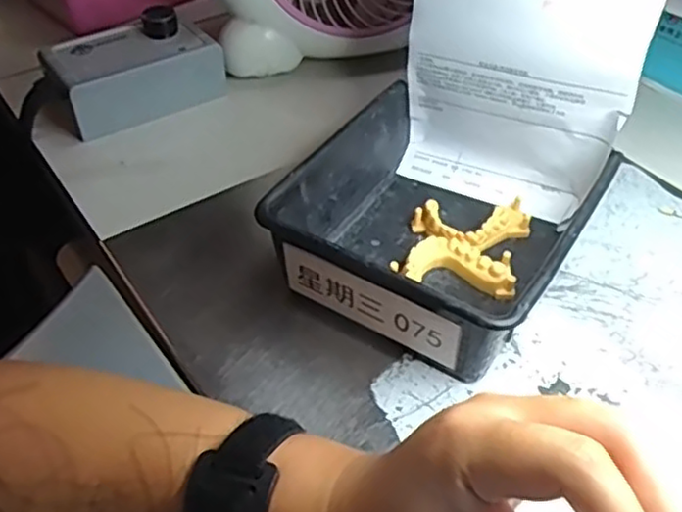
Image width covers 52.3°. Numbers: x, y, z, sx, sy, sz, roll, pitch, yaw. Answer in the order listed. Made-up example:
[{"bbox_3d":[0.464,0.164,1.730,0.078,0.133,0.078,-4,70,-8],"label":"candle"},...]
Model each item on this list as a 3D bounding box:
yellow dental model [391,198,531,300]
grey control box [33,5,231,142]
[{"bbox_3d":[0.082,-0.011,0.457,0.074,0.019,0.096,12,45,14],"label":"yellow dental model"},{"bbox_3d":[-0.175,-0.157,0.588,0.138,0.055,0.073,-27,49,-25],"label":"grey control box"}]

